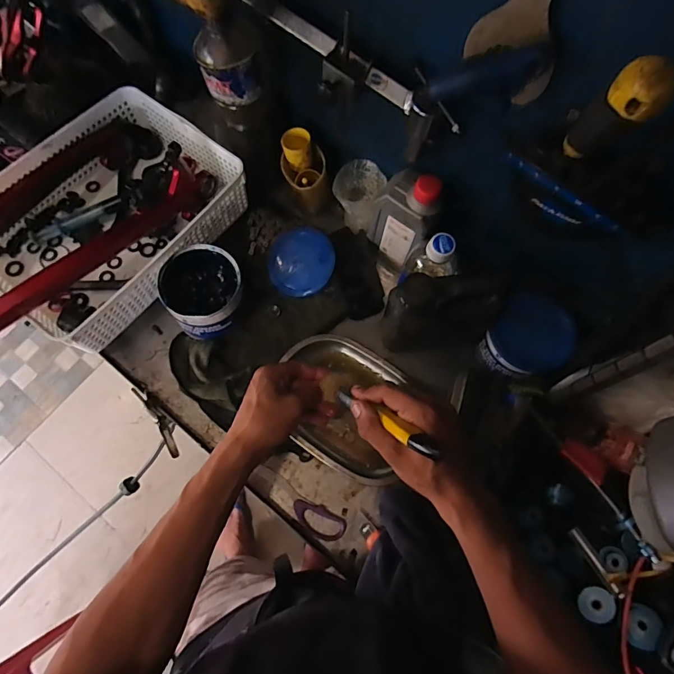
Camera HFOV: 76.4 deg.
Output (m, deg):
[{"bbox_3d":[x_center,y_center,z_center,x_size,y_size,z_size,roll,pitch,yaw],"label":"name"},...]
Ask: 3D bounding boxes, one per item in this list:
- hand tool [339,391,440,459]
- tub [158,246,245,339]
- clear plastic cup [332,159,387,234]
[{"bbox_3d":[0.045,0.081,0.419,0.013,0.013,0.132,-49,41,-14],"label":"hand tool"},{"bbox_3d":[-0.174,-0.057,0.573,0.098,0.093,0.102,0,73,-1],"label":"tub"},{"bbox_3d":[0.030,-0.199,0.621,0.067,0.086,0.072,17,73,4],"label":"clear plastic cup"}]

